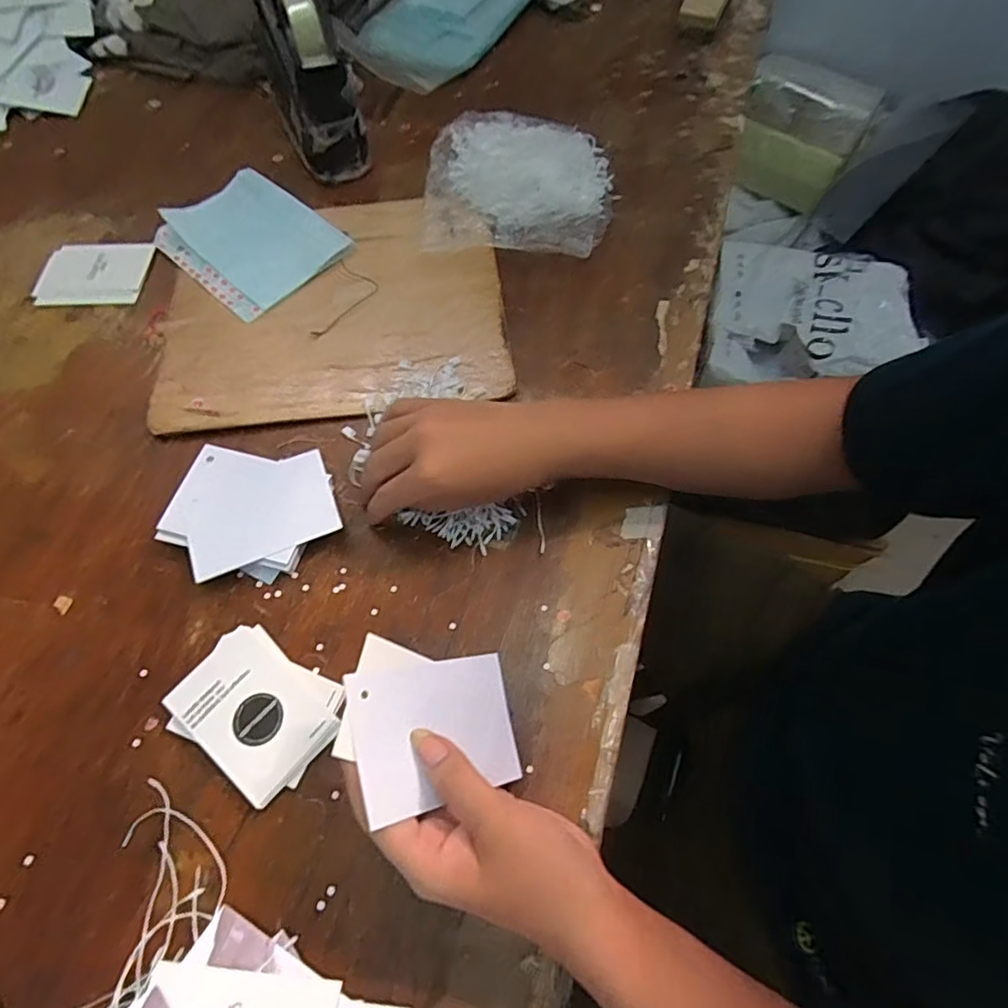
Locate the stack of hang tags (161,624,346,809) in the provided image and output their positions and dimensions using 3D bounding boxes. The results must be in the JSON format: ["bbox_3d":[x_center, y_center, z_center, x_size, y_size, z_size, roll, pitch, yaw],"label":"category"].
[{"bbox_3d":[-0.150,0.125,0.355,0.094,0.012,0.073,30,68,15],"label":"stack of hang tags"}]

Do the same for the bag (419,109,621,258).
[{"bbox_3d":[0.015,-0.306,0.555,0.176,0.029,0.169,1,64,2],"label":"bag"}]

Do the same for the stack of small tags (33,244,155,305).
[{"bbox_3d":[-0.375,-0.212,0.532,0.097,0.004,0.074,0,64,2],"label":"stack of small tags"}]

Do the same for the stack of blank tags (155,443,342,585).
[{"bbox_3d":[-0.177,0.004,0.414,0.118,0.017,0.099,-6,64,-1],"label":"stack of blank tags"}]

